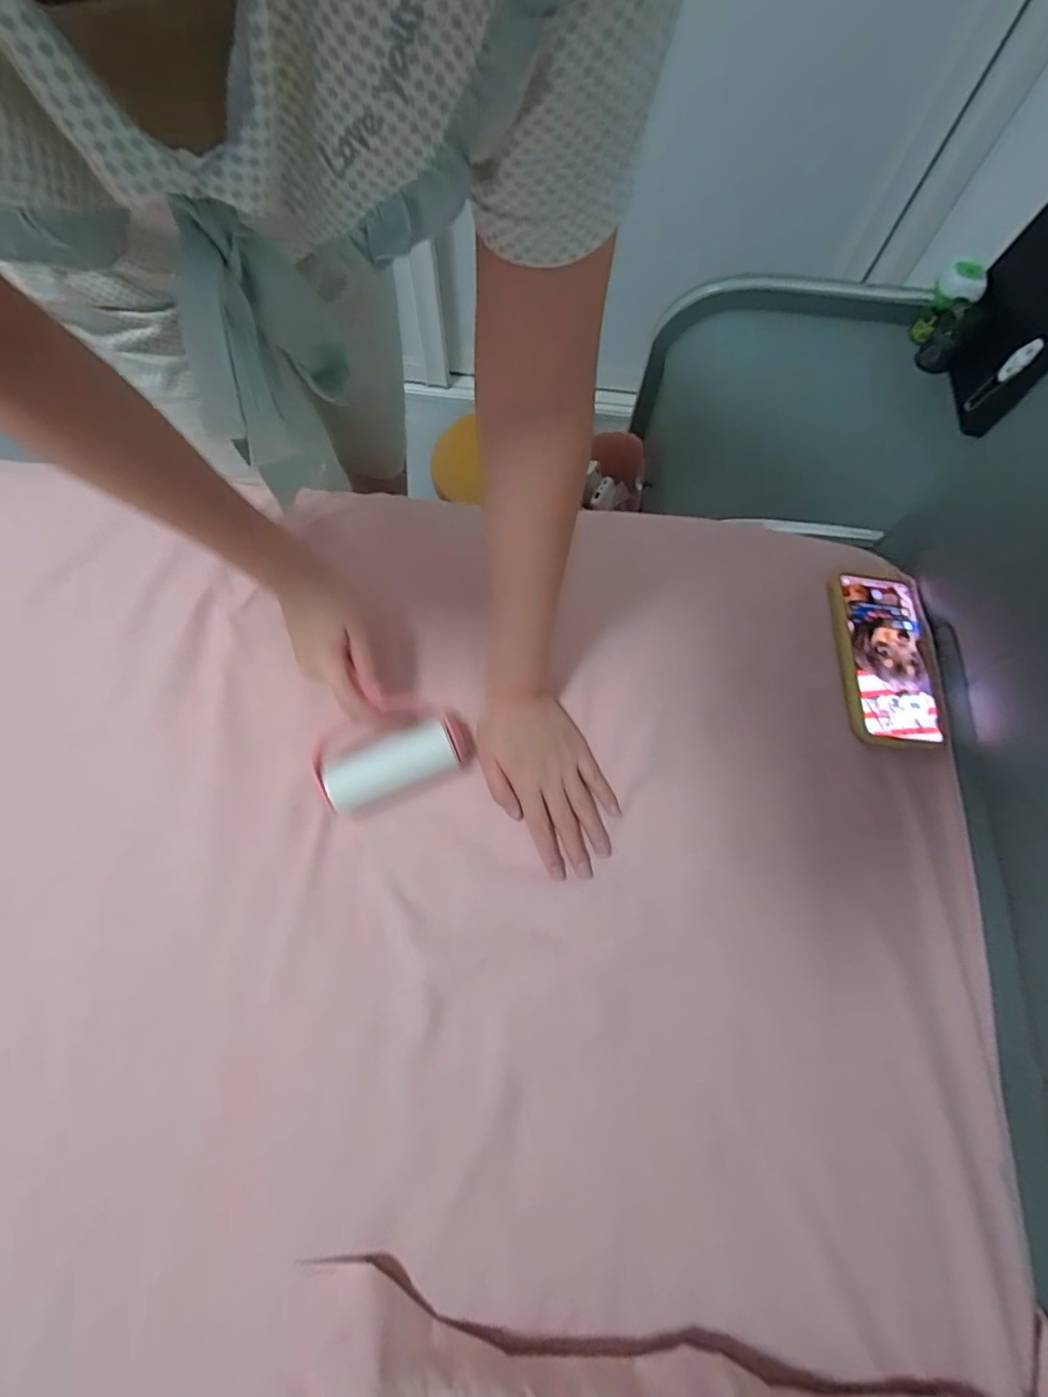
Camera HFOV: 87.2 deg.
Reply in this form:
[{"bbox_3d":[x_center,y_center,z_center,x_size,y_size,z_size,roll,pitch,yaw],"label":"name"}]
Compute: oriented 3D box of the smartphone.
[{"bbox_3d":[0.328,-0.037,0.502,0.083,0.014,0.167,5,70,1],"label":"smartphone"}]

